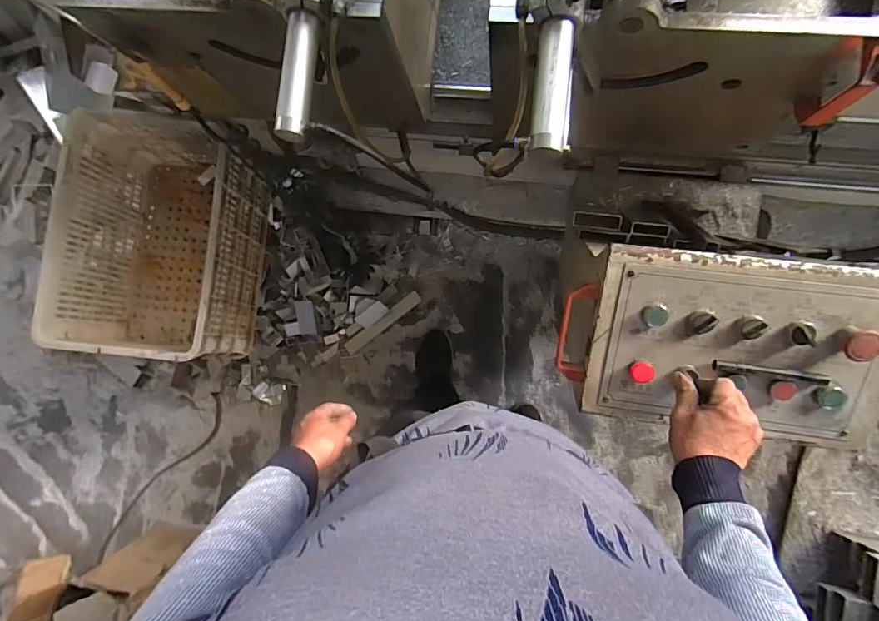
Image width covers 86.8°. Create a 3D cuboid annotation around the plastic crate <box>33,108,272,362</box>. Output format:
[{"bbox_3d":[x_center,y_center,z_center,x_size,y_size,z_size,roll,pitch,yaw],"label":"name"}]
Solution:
[{"bbox_3d":[-0.624,-0.160,1.086,0.356,0.283,0.514,7,87,7],"label":"plastic crate"}]

